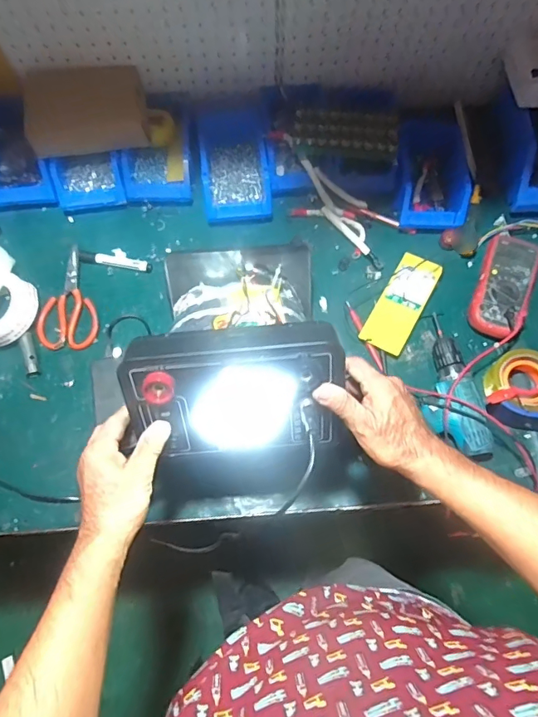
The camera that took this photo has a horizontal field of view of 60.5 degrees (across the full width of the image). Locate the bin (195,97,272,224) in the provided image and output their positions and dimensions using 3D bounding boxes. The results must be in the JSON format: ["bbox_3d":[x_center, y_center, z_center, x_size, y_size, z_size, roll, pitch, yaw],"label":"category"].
[{"bbox_3d":[-0.062,-0.353,0.829,0.123,0.070,0.227,-6,73,-1],"label":"bin"}]

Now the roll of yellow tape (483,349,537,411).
[{"bbox_3d":[0.395,0.035,0.716,0.095,0.052,0.100,0,73,1],"label":"roll of yellow tape"}]

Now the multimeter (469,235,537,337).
[{"bbox_3d":[0.398,-0.121,0.779,0.088,0.048,0.184,22,75,7],"label":"multimeter"}]

